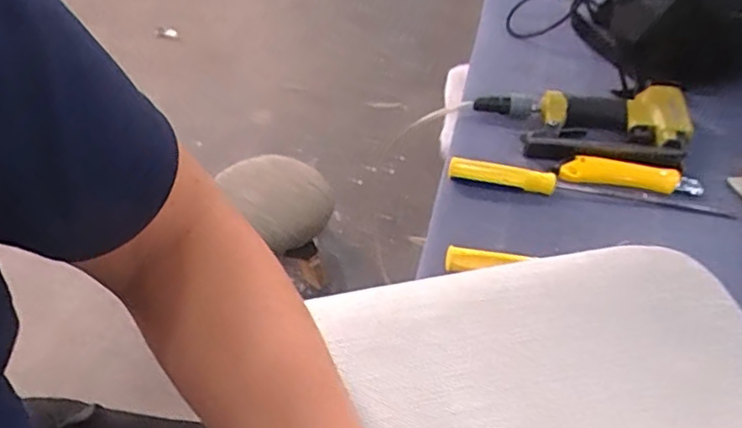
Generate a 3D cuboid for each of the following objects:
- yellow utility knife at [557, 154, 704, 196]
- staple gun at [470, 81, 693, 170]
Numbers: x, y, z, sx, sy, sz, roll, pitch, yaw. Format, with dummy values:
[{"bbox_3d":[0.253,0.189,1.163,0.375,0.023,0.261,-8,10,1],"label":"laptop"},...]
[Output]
[{"bbox_3d":[0.289,-0.043,0.669,0.151,0.020,0.036,9,46,6],"label":"yellow utility knife"},{"bbox_3d":[0.251,-0.109,0.712,0.236,0.057,0.115,5,46,2],"label":"staple gun"}]

